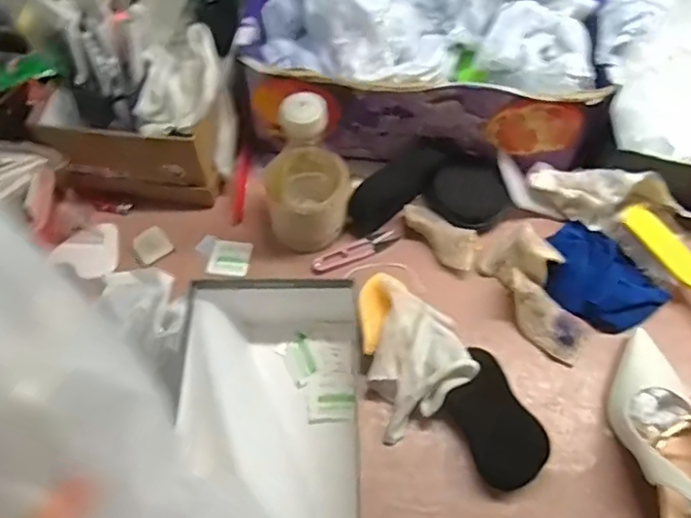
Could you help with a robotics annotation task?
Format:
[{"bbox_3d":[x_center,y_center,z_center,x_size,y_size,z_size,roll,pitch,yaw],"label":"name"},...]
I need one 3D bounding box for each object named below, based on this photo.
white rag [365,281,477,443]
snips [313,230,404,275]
[{"bbox_3d":[0.075,0.099,0.580,0.092,0.052,0.154,15,60,7],"label":"white rag"},{"bbox_3d":[0.009,-0.011,0.670,0.106,0.013,0.027,-27,64,-17],"label":"snips"}]

